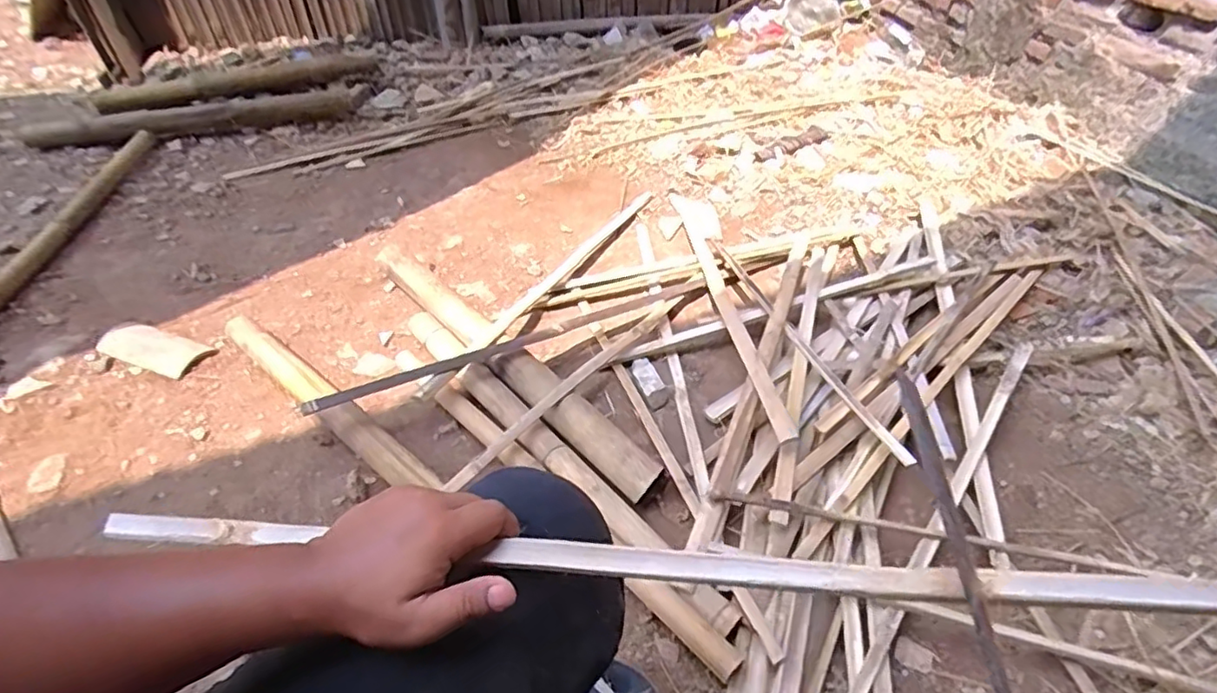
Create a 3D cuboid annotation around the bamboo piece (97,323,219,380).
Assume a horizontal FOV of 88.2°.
[{"bbox_3d":[-0.825,0.007,1.152,0.216,0.025,0.082,14,47,15],"label":"bamboo piece"}]

